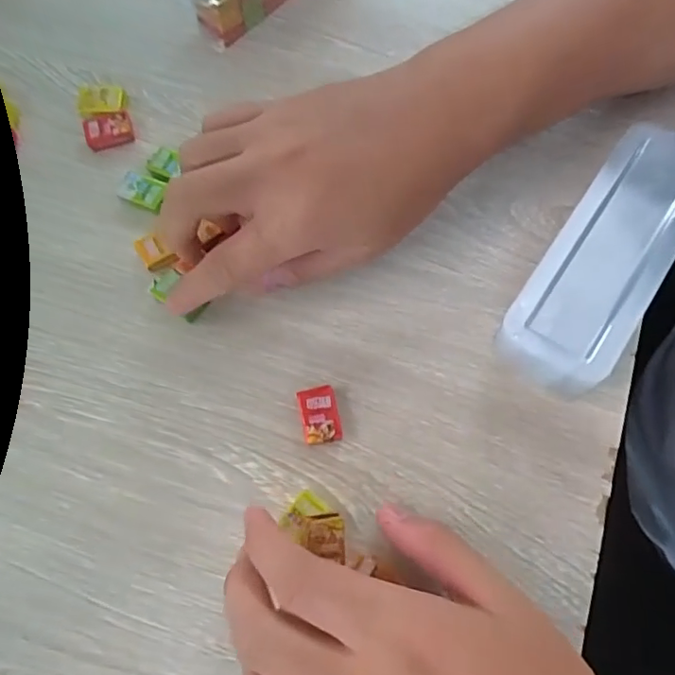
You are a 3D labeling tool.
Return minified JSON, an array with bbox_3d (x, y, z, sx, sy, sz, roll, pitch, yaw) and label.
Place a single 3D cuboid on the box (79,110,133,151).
[{"bbox_3d":[-0.130,-0.117,0.300,0.027,0.007,0.018,-12,72,-4],"label":"box"}]

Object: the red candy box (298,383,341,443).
[{"bbox_3d":[-0.008,0.037,0.248,0.017,0.008,0.026,-11,71,-3],"label":"red candy box"}]

